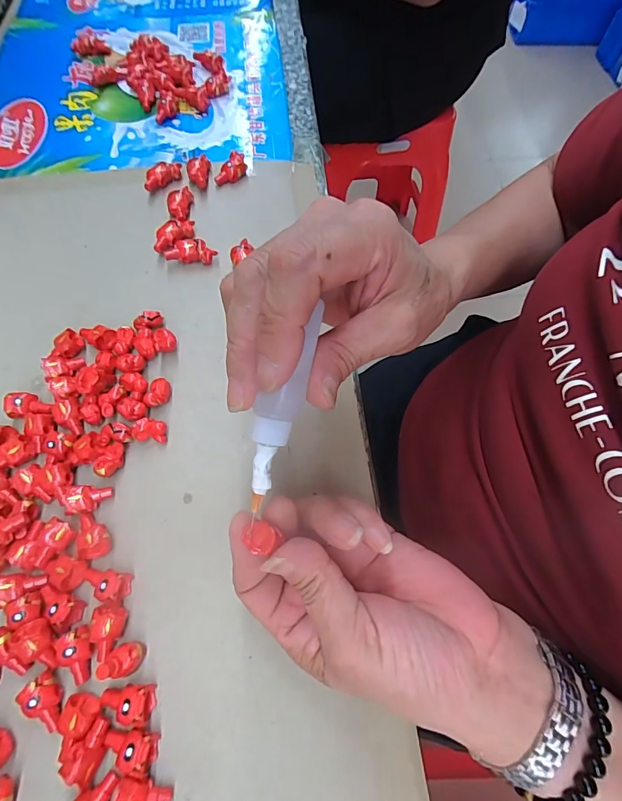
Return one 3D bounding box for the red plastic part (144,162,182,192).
[{"bbox_3d":[-0.128,-0.192,0.347,0.013,0.017,0.036,41,71,14],"label":"red plastic part"}]

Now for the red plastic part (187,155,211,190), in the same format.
[{"bbox_3d":[-0.095,-0.193,0.349,0.020,0.016,0.026,-14,68,-8],"label":"red plastic part"}]

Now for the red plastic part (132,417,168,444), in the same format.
[{"bbox_3d":[-0.101,0.019,0.257,0.019,0.014,0.013,3,66,-1],"label":"red plastic part"}]

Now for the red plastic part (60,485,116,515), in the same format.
[{"bbox_3d":[-0.132,0.059,0.239,0.026,0.012,0.016,-1,66,-3],"label":"red plastic part"}]

